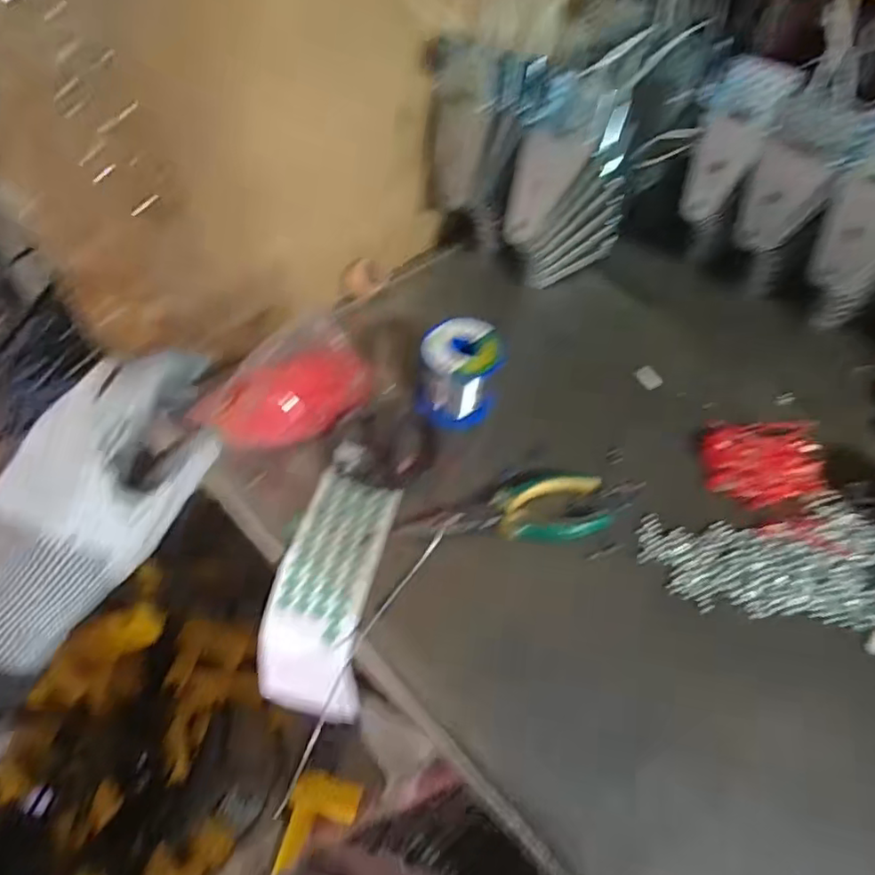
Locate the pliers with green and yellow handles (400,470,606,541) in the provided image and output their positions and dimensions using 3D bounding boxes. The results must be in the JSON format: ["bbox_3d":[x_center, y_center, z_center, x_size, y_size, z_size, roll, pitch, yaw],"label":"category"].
[{"bbox_3d":[0.051,0.053,0.457,0.156,0.017,0.057,-5,55,-8],"label":"pliers with green and yellow handles"}]

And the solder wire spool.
[{"bbox_3d":[0.019,-0.053,0.494,0.065,0.066,0.067,14,55,6],"label":"solder wire spool"}]

